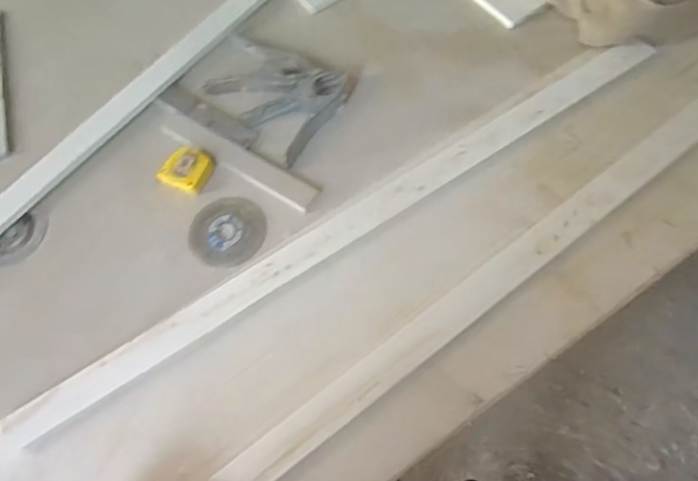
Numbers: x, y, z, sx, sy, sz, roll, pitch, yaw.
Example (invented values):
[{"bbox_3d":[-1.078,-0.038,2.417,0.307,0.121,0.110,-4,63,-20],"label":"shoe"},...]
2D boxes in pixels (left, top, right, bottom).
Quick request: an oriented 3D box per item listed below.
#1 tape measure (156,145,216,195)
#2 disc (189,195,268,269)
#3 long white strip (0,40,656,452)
[{"bbox_3d":[-0.208,-0.094,0.627,0.058,0.019,0.059,18,69,11],"label":"tape measure"},{"bbox_3d":[-0.149,-0.011,0.603,0.094,0.008,0.090,-2,65,4],"label":"disc"},{"bbox_3d":[0.017,-0.027,0.587,0.865,0.007,0.067,-32,69,-10],"label":"long white strip"}]

